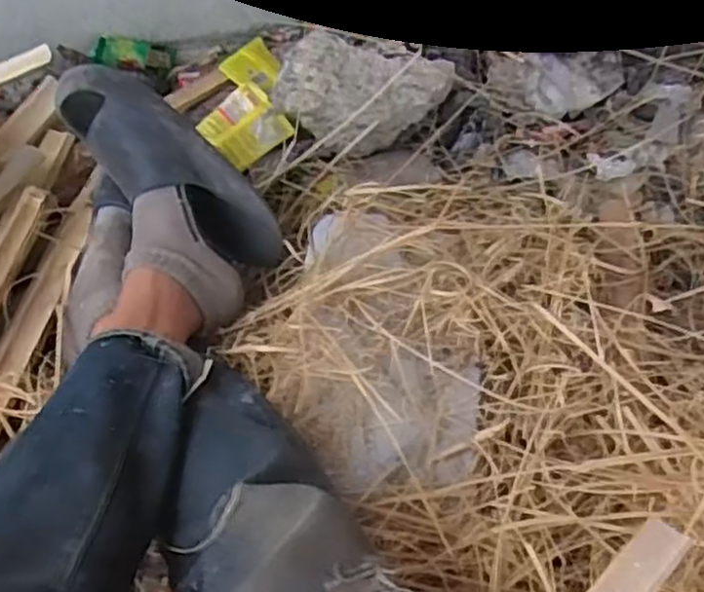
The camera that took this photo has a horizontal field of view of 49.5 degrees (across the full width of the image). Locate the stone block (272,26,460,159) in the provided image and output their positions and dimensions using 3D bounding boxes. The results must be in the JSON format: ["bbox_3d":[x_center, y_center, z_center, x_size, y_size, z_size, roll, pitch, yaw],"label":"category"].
[{"bbox_3d":[0.011,-0.276,1.055,0.218,0.085,0.156,15,52,14],"label":"stone block"}]

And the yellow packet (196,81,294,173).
[{"bbox_3d":[-0.152,-0.231,1.078,0.117,0.018,0.103,-42,82,-10],"label":"yellow packet"}]

